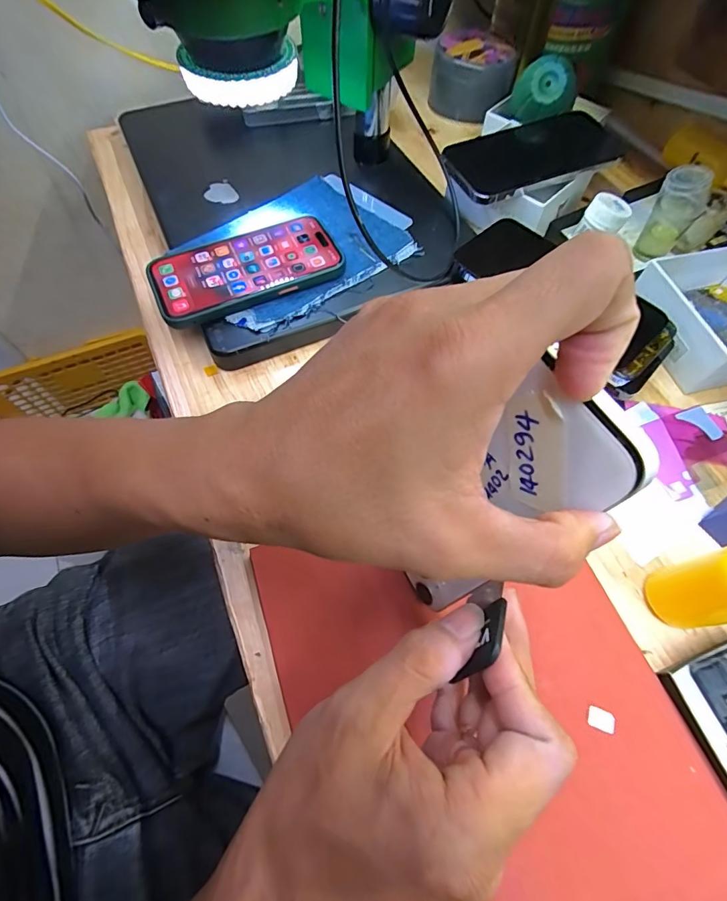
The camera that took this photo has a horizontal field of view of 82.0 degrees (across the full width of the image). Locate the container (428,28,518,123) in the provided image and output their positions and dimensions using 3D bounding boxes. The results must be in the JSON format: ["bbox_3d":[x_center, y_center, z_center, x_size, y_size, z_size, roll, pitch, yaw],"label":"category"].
[{"bbox_3d":[0.127,-0.435,0.486,0.076,0.063,0.075,0,63,0],"label":"container"}]

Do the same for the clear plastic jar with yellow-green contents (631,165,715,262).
[{"bbox_3d":[0.268,-0.204,0.364,0.030,0.072,0.026,-6,63,-3],"label":"clear plastic jar with yellow-green contents"}]

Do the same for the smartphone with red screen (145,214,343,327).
[{"bbox_3d":[-0.092,-0.145,0.334,0.146,0.007,0.075,-20,70,-9],"label":"smartphone with red screen"}]

